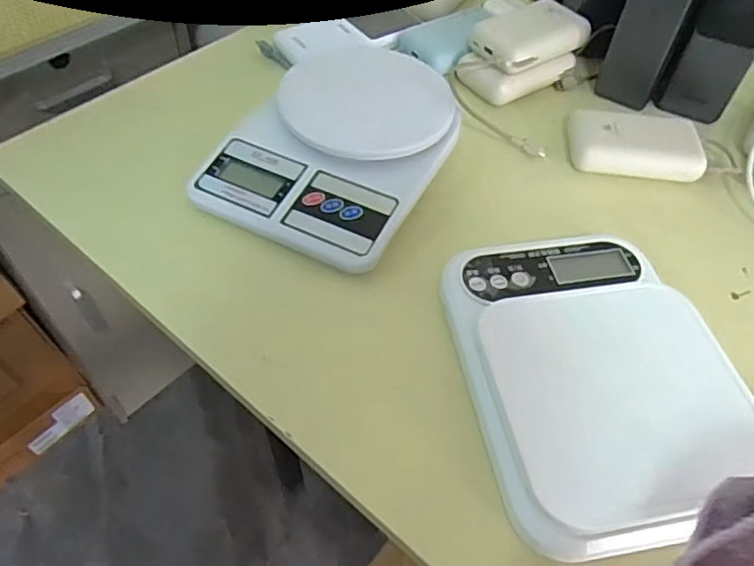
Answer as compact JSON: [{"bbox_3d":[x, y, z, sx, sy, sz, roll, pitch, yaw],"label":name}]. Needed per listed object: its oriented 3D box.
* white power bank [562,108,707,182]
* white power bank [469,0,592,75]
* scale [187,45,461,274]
[{"bbox_3d":[0.209,-0.113,0.474,0.098,0.032,0.054,8,52,3],"label":"white power bank"},{"bbox_3d":[0.142,-0.227,0.528,0.103,0.020,0.060,-27,72,-17],"label":"white power bank"},{"bbox_3d":[-0.020,-0.121,0.470,0.160,0.037,0.245,23,54,15],"label":"scale"}]

